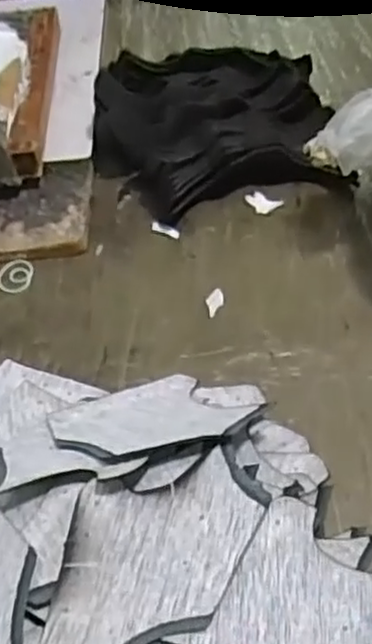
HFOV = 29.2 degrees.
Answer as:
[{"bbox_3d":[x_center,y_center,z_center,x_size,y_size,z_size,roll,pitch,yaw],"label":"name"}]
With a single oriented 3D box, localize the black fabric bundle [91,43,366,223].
[{"bbox_3d":[0.026,-0.204,0.731,0.238,0.082,0.257,-6,44,1],"label":"black fabric bundle"}]

